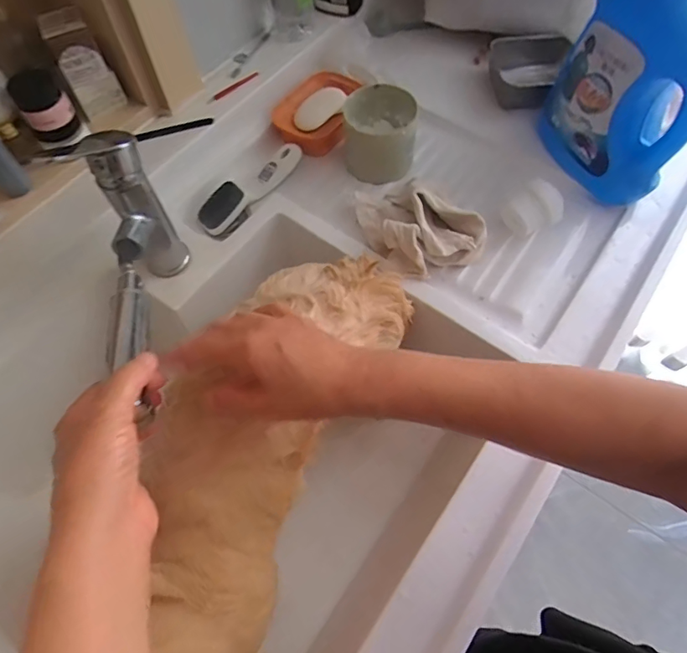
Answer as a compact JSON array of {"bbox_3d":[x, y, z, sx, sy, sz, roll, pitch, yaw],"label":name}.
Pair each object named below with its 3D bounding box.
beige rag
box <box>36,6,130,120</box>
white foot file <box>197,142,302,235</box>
[{"bbox_3d":[0.087,-0.131,0.580,0.124,0.071,0.159,-39,70,-18],"label":"beige rag"},{"bbox_3d":[-0.303,-0.306,0.565,0.052,0.104,0.040,-32,68,-15],"label":"box"},{"bbox_3d":[-0.122,-0.189,0.653,0.166,0.035,0.037,-41,70,-18],"label":"white foot file"}]

